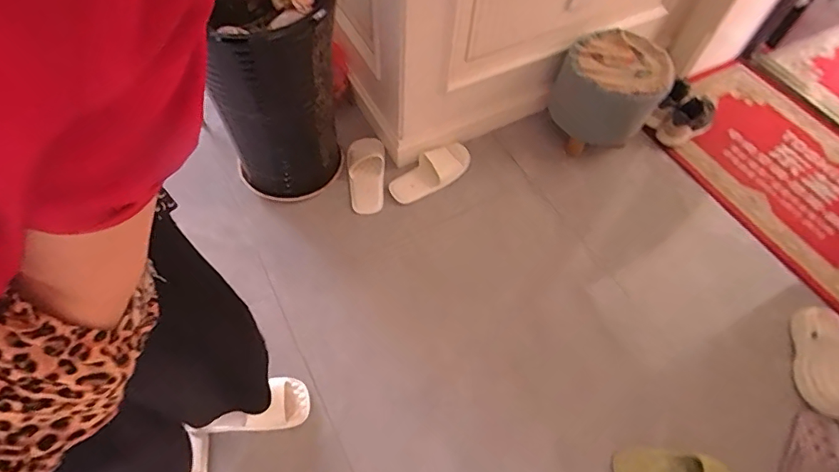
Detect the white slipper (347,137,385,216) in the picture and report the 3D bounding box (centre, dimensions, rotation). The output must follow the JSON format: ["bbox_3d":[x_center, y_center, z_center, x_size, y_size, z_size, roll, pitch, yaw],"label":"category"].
[{"bbox_3d":[-0.163,-0.182,1.436,0.114,0.079,0.255,-2,59,-4],"label":"white slipper"}]

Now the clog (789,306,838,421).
[{"bbox_3d":[0.951,0.294,1.130,0.113,0.114,0.246,11,61,2],"label":"clog"}]

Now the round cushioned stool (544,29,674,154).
[{"bbox_3d":[0.544,-0.432,1.437,0.275,0.289,0.274,2,61,-4],"label":"round cushioned stool"}]

